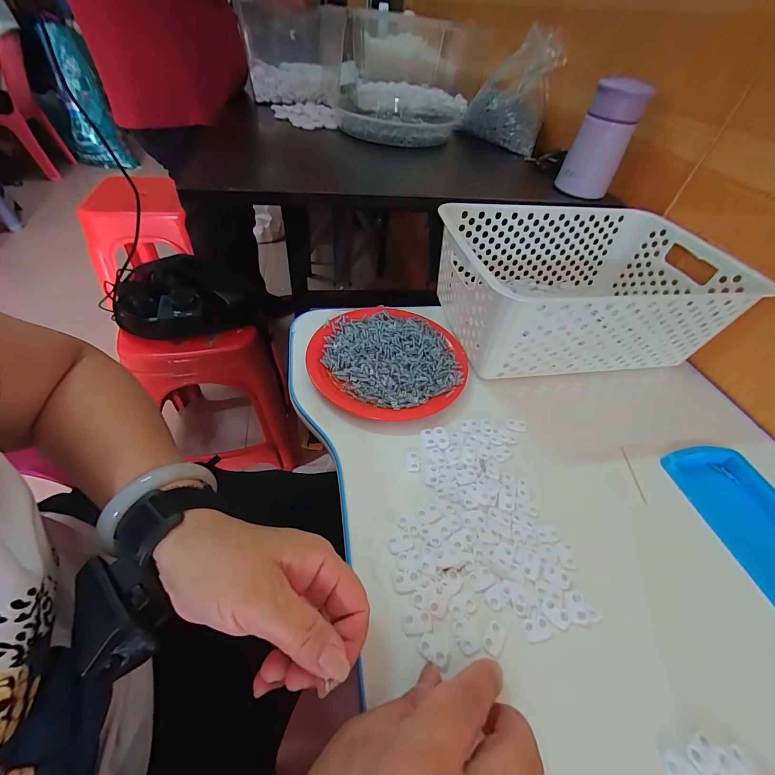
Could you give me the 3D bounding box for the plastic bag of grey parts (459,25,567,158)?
[{"bbox_3d":[0.212,-0.520,0.611,0.142,0.142,0.102,21,49,12],"label":"plastic bag of grey parts"}]

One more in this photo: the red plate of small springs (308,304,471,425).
[{"bbox_3d":[0.000,-0.034,0.373,0.162,0.026,0.164,2,47,-2],"label":"red plate of small springs"}]

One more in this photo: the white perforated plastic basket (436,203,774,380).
[{"bbox_3d":[0.218,-0.114,0.408,0.289,0.116,0.200,-4,47,-8],"label":"white perforated plastic basket"}]

